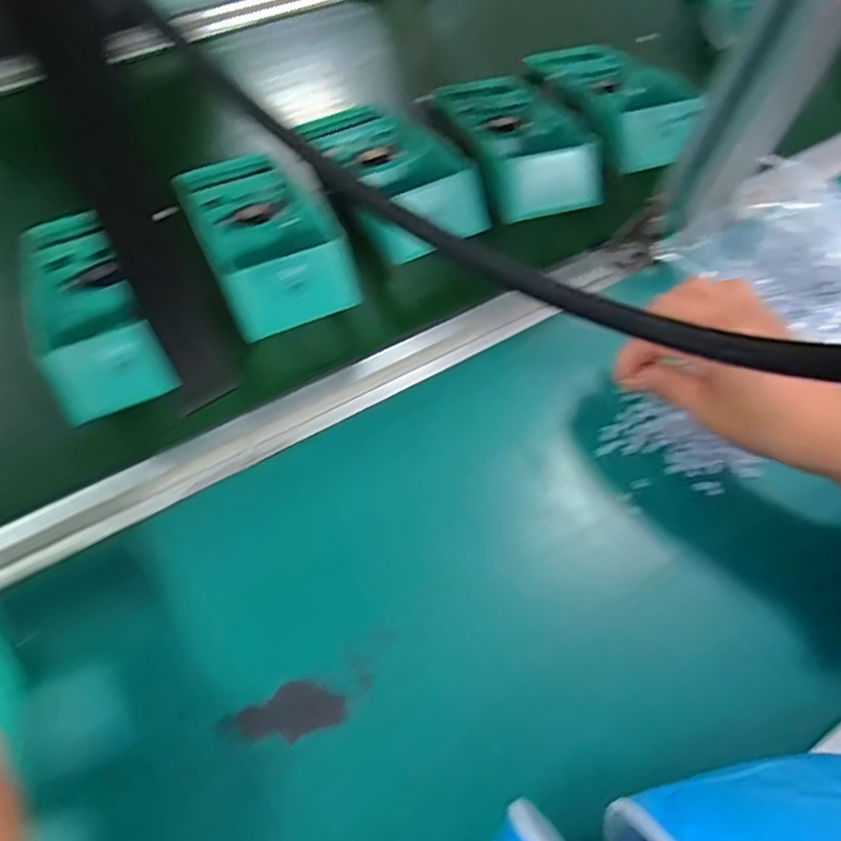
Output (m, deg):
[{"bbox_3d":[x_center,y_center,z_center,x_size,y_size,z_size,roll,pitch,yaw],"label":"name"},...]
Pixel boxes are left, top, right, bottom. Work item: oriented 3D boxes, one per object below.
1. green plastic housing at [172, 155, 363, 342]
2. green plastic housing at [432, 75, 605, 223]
[{"bbox_3d":[-0.117,-0.144,0.450,0.096,0.044,0.208,-23,54,-15],"label":"green plastic housing"},{"bbox_3d":[0.084,-0.246,0.502,0.113,0.040,0.180,-17,65,-12],"label":"green plastic housing"}]

